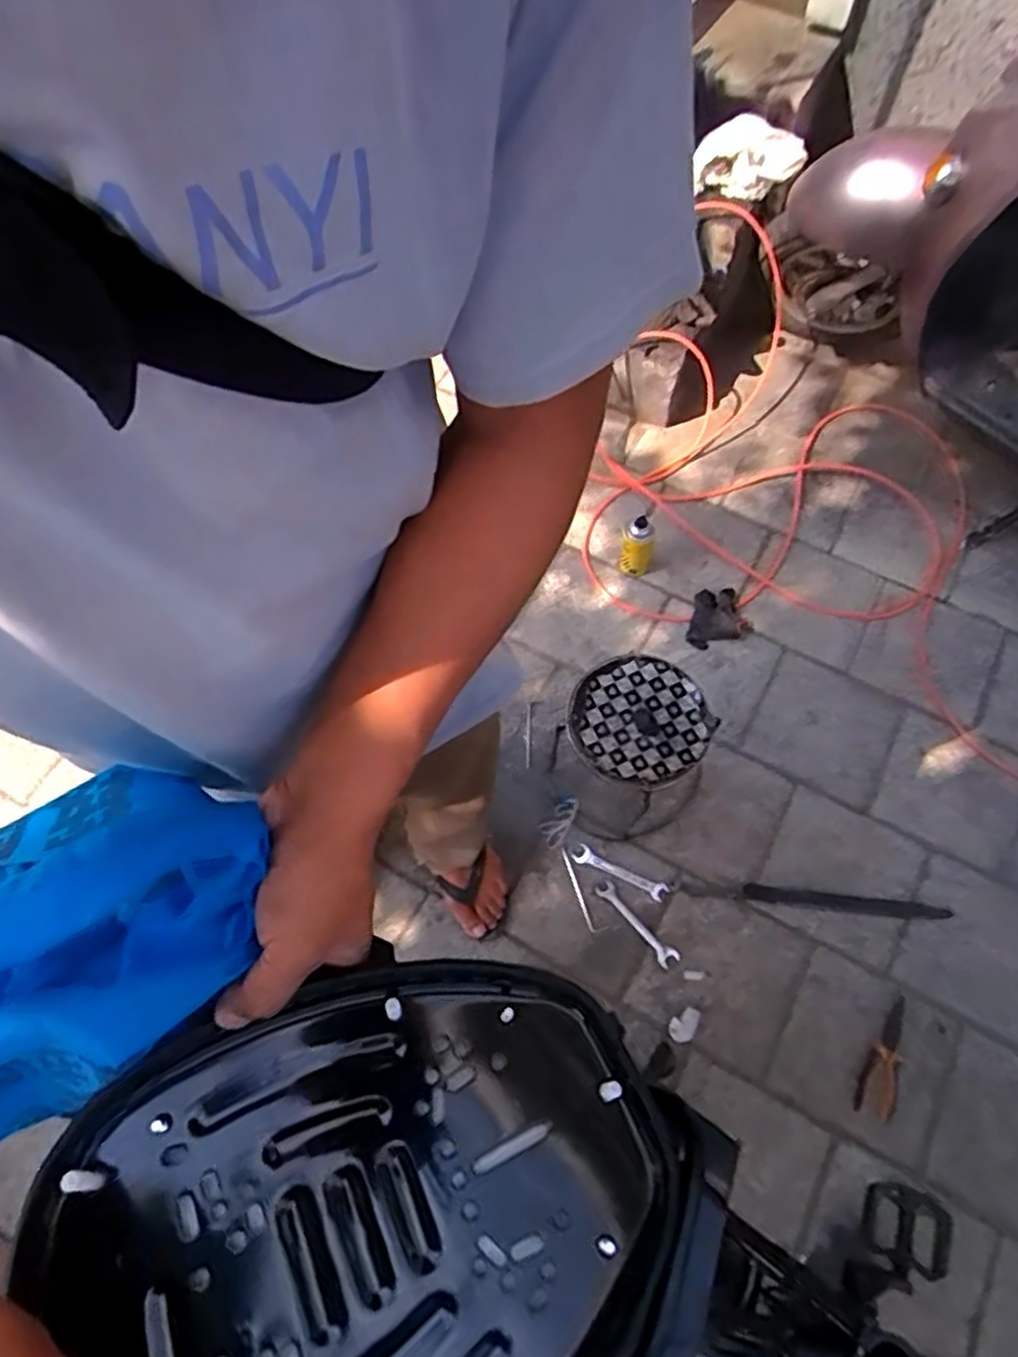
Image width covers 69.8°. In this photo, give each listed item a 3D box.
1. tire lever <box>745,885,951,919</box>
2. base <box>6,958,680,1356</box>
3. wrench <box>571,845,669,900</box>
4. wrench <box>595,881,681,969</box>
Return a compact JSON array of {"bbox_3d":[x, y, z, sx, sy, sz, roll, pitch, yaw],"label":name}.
[{"bbox_3d":[0.566,0.379,1.232,0.336,0.016,0.027,6,66,3],"label":"tire lever"},{"bbox_3d":[-0.063,0.274,0.362,0.290,0.053,0.238,-24,68,-11],"label":"base"},{"bbox_3d":[0.193,0.341,1.282,0.171,0.012,0.032,27,68,11],"label":"wrench"},{"bbox_3d":[0.219,0.421,1.253,0.034,0.012,0.173,-38,71,-16],"label":"wrench"}]

